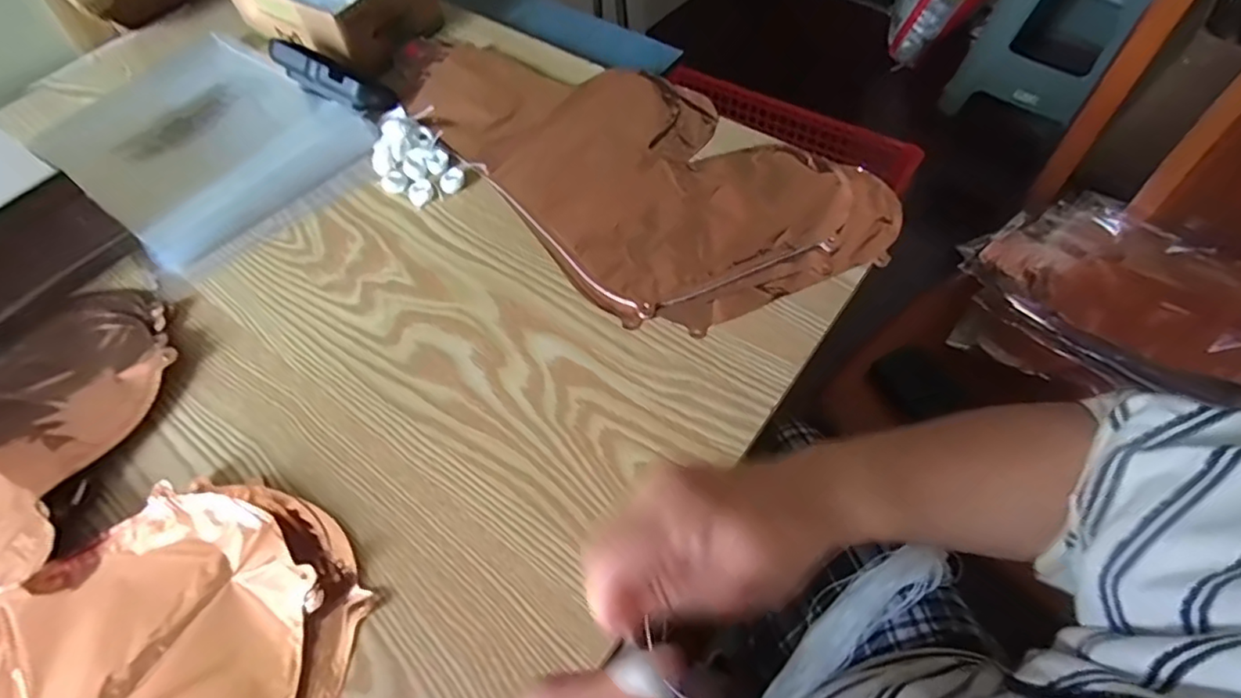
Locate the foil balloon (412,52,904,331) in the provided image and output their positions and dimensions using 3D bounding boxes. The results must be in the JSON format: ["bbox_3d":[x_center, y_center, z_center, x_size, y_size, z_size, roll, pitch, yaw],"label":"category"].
[{"bbox_3d":[0.004,-0.169,0.516,0.226,0.015,0.412,-37,63,-18],"label":"foil balloon"}]

